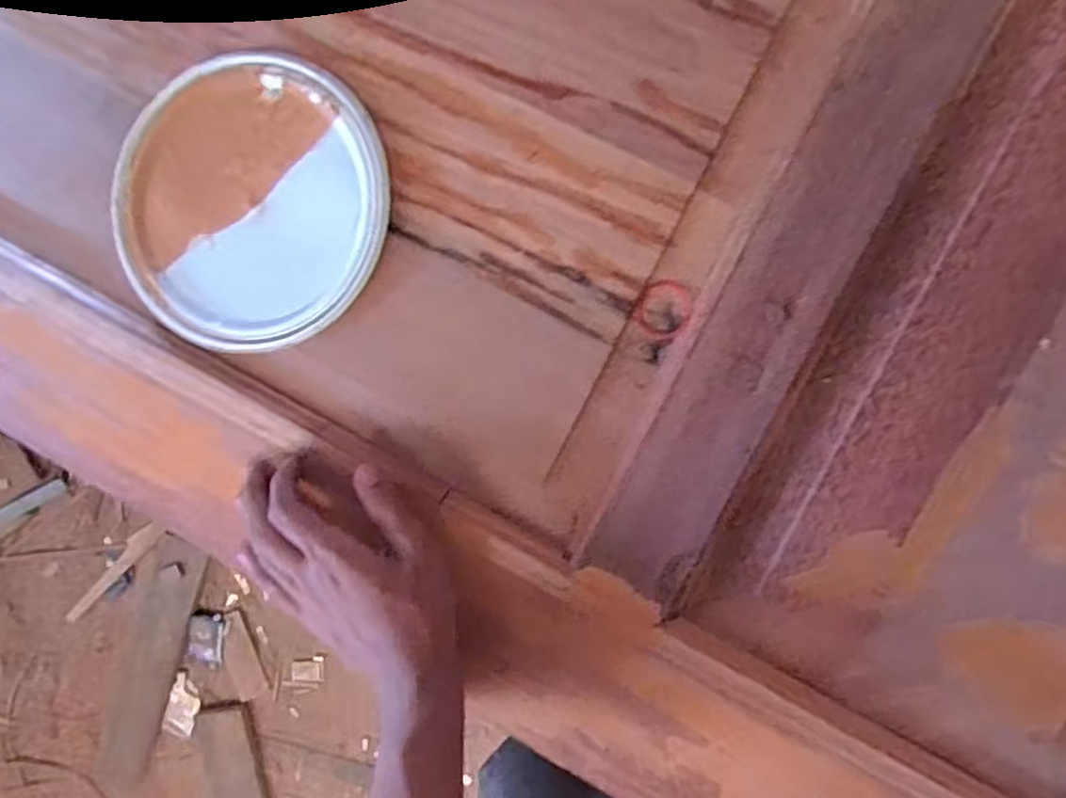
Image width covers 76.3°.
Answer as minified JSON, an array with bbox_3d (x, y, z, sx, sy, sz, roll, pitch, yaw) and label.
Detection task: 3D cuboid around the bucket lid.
[{"bbox_3d":[-0.175,-0.121,0.419,0.174,0.015,0.173,0,92,9],"label":"bucket lid"}]

